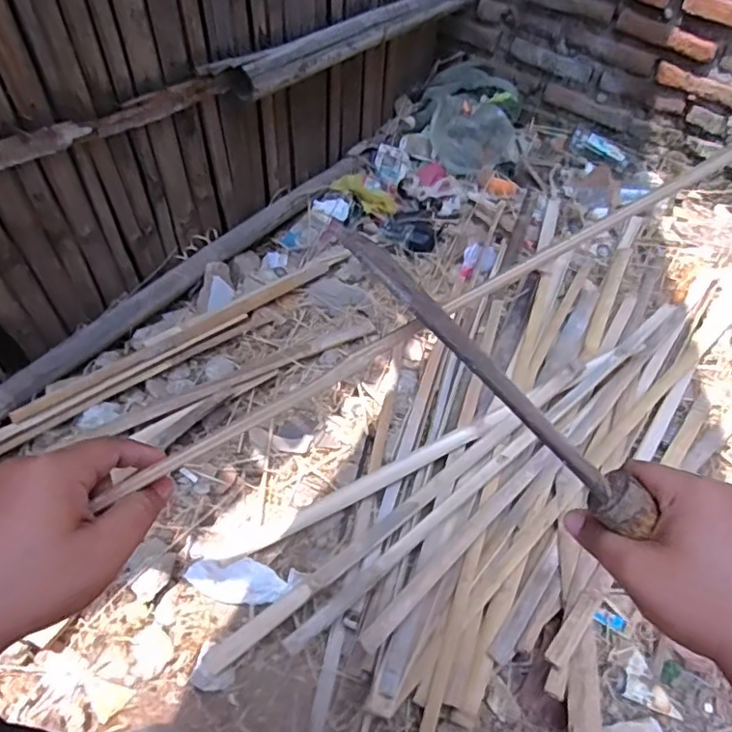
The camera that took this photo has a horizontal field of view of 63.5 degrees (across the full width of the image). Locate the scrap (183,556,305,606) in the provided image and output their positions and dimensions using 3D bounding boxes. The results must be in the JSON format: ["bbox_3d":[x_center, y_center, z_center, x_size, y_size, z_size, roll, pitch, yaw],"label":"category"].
[{"bbox_3d":[-0.158,0.281,0.768,0.149,0.011,0.055,8,54,3],"label":"scrap"}]

